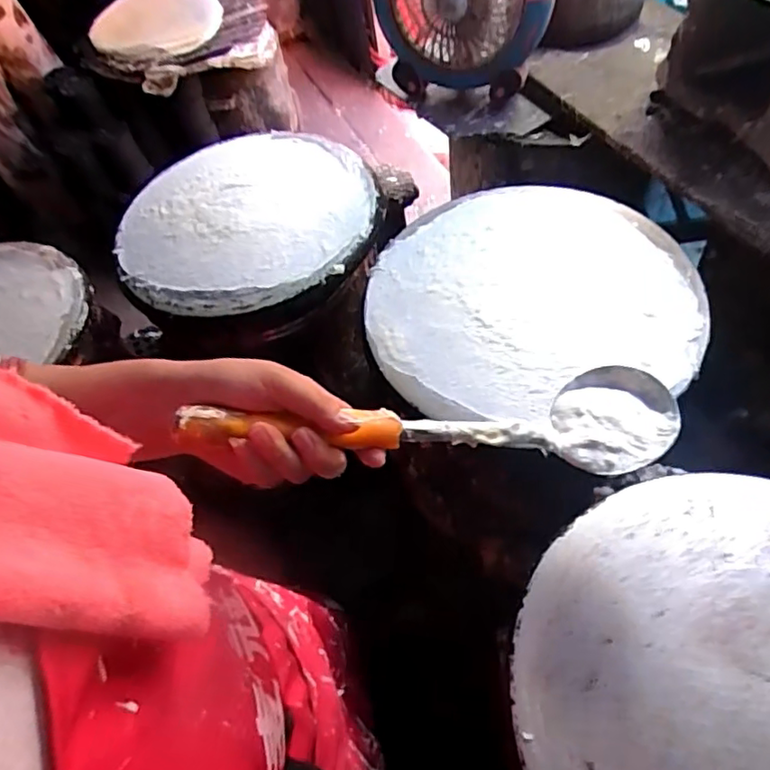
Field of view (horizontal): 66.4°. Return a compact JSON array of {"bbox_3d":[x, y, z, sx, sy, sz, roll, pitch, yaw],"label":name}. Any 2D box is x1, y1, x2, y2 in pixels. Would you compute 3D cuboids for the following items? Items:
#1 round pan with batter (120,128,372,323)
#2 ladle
[{"bbox_3d":[-0.197,-0.242,0.833,0.370,0.039,0.341,-20,57,-3],"label":"round pan with batter"},{"bbox_3d":[0.051,0.016,0.417,0.359,0.056,0.089,4,54,-23],"label":"ladle"}]

